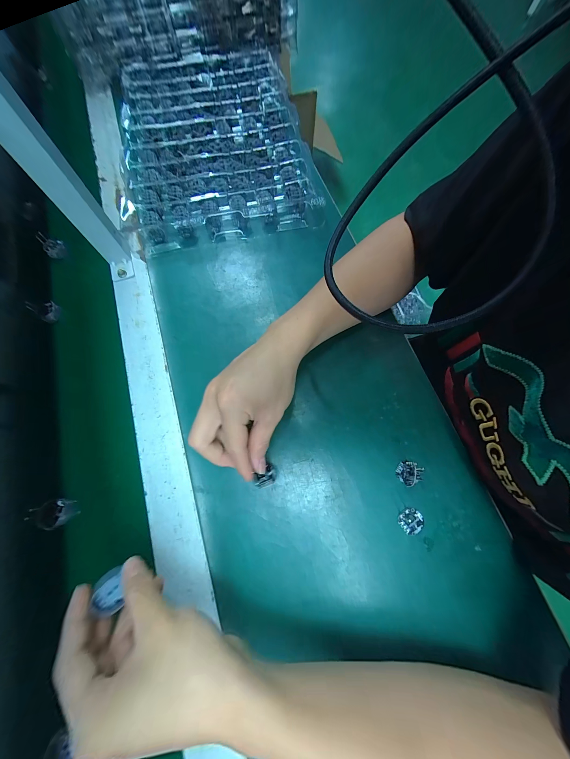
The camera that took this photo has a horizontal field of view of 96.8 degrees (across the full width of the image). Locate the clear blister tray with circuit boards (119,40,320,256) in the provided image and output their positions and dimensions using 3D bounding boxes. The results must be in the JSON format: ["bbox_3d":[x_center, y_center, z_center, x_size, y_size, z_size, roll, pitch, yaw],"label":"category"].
[{"bbox_3d":[-0.130,-0.417,0.422,0.291,0.029,0.436,-11,73,-1],"label":"clear blister tray with circuit boards"}]

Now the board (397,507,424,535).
[{"bbox_3d":[0.130,0.146,0.261,0.025,0.004,0.024,-1,73,2],"label":"board"}]

